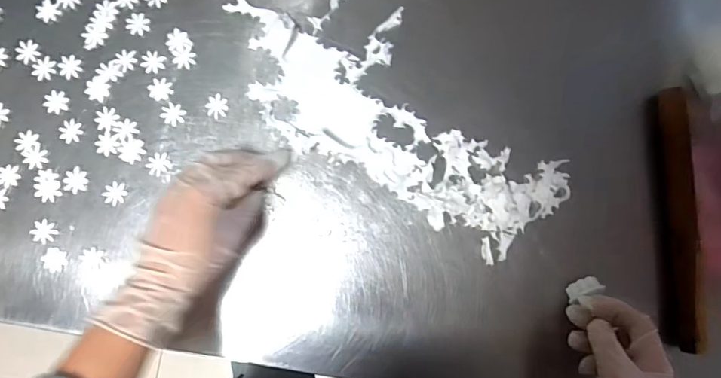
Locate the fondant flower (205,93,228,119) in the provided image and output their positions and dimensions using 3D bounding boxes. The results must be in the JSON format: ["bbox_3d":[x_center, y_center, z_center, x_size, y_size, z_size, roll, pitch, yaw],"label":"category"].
[{"bbox_3d":[-0.133,-0.076,0.433,0.020,0.004,0.021,0,84,-1],"label":"fondant flower"}]

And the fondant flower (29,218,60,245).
[{"bbox_3d":[-0.284,0.039,0.421,0.022,0.004,0.021,0,84,-1],"label":"fondant flower"}]

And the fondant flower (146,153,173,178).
[{"bbox_3d":[-0.185,-0.023,0.427,0.022,0.004,0.020,0,84,-1],"label":"fondant flower"}]

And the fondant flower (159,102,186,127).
[{"bbox_3d":[-0.173,-0.069,0.432,0.020,0.004,0.021,0,84,-1],"label":"fondant flower"}]

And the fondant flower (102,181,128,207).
[{"bbox_3d":[-0.223,0.004,0.424,0.021,0.004,0.020,0,84,-1],"label":"fondant flower"}]

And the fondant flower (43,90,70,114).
[{"bbox_3d":[-0.280,-0.080,0.430,0.021,0.004,0.020,0,84,-1],"label":"fondant flower"}]

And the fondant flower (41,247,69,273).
[{"bbox_3d":[-0.274,0.064,0.418,0.020,0.004,0.021,35,85,3],"label":"fondant flower"}]

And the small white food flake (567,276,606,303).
[{"bbox_3d":[0.192,0.085,0.402,0.030,0.013,0.016,-17,85,-3],"label":"small white food flake"}]

